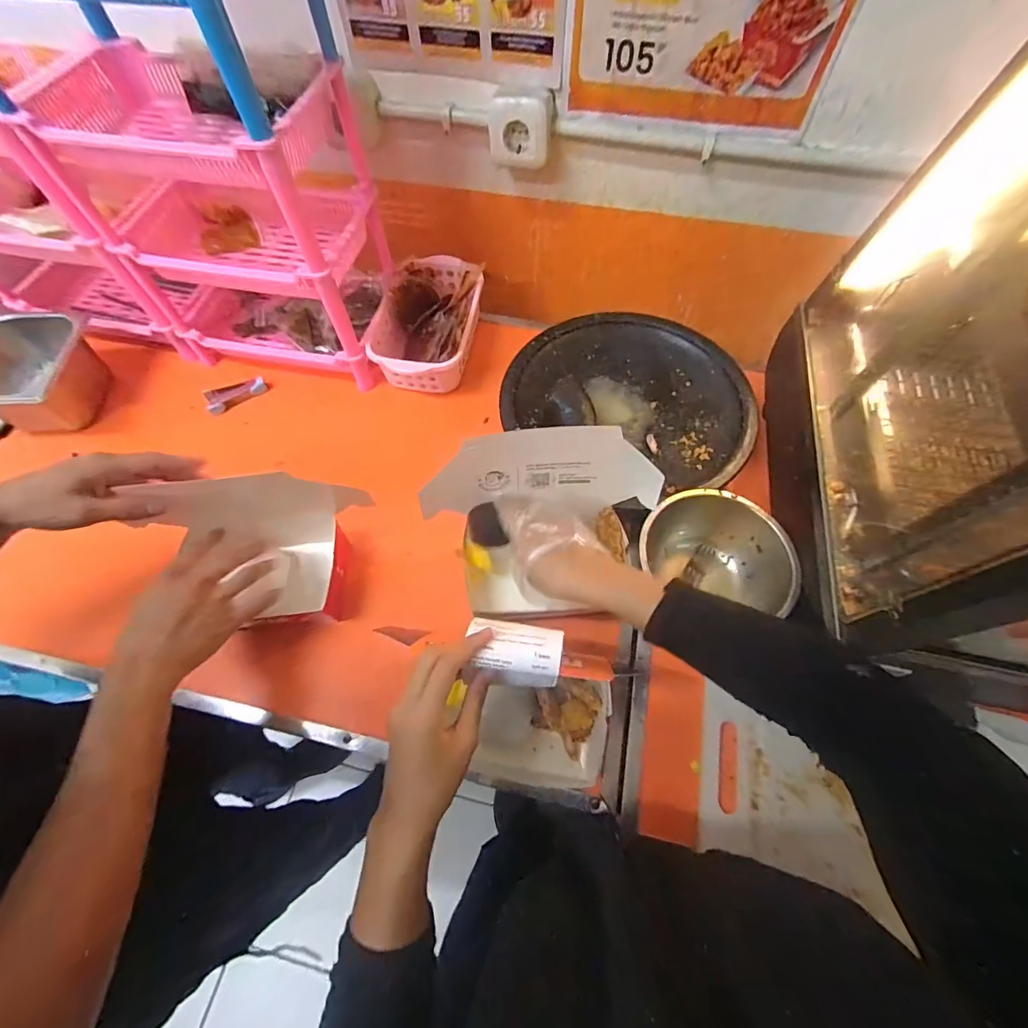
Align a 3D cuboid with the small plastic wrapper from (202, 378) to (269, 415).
[{"bbox_3d":[-0.442,-0.193,0.716,0.089,0.016,0.042,-37,67,-18],"label":"small plastic wrapper"}]

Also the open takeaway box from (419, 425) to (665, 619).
[{"bbox_3d":[0.040,0.013,0.514,0.250,0.140,0.171,-4,61,-2],"label":"open takeaway box"}]

